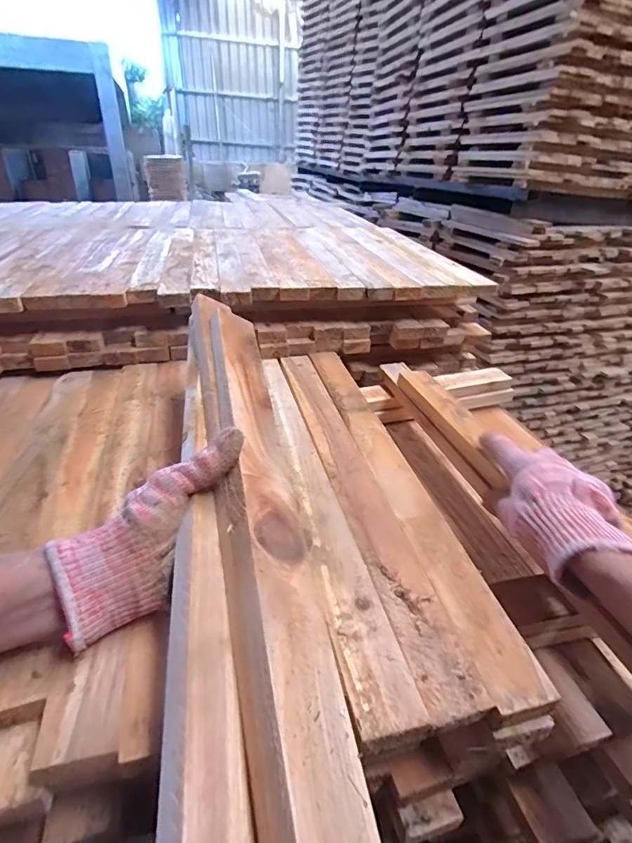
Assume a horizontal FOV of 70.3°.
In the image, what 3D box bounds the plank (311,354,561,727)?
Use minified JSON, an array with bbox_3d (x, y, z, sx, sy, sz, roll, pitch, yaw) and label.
[{"bbox_3d":[0.069,0.037,0.466,0.042,0.017,0.489,-6,32,-11],"label":"plank"}]

